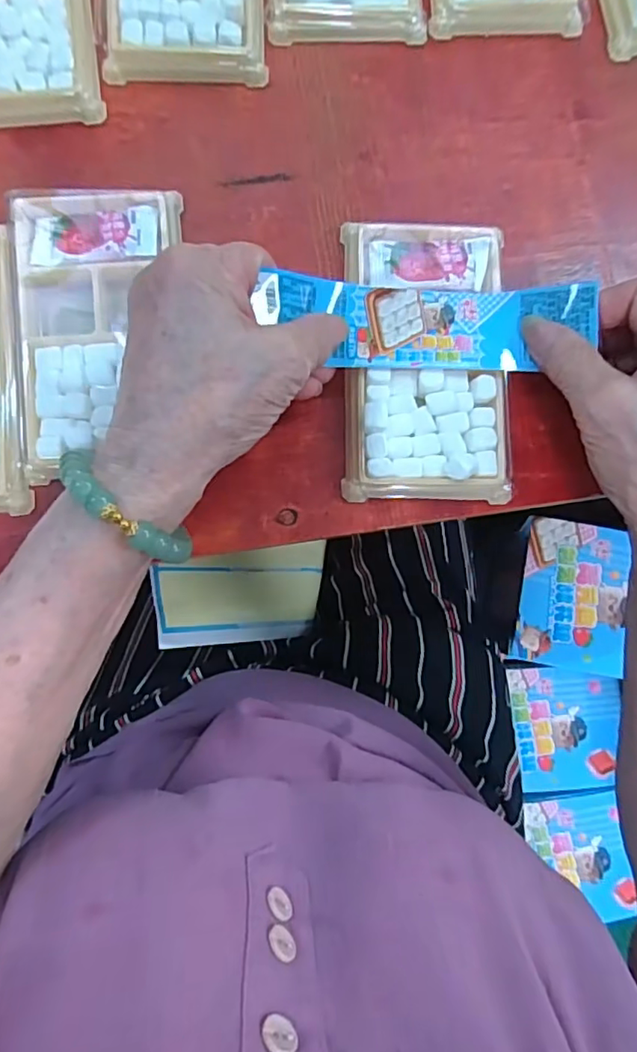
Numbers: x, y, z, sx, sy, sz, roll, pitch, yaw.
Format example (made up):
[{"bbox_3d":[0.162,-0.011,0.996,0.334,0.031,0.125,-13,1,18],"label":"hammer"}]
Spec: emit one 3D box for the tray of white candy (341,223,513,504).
[{"bbox_3d":[0.052,-0.080,0.276,0.078,0.016,0.133,1,85,-4],"label":"tray of white candy"}]

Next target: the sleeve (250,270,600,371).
[{"bbox_3d":[0.047,-0.093,0.255,0.144,0.031,0.037,1,85,-7],"label":"sleeve"}]

